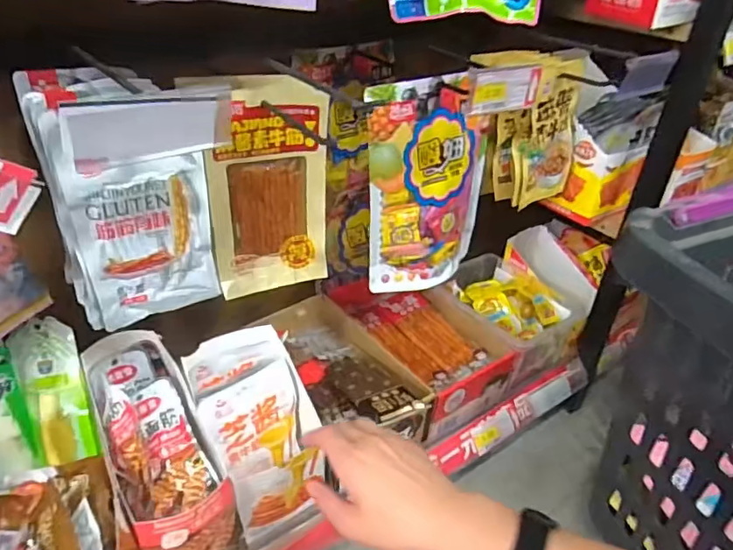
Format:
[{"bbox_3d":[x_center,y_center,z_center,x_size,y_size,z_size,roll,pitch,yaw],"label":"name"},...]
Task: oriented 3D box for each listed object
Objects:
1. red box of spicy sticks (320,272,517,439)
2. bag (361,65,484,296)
[{"bbox_3d":[0.071,0.089,0.814,0.154,0.084,0.272,-18,40,-30],"label":"red box of spicy sticks"},{"bbox_3d":[0.080,-0.105,0.654,0.167,0.252,0.027,-21,34,-26],"label":"bag"}]

